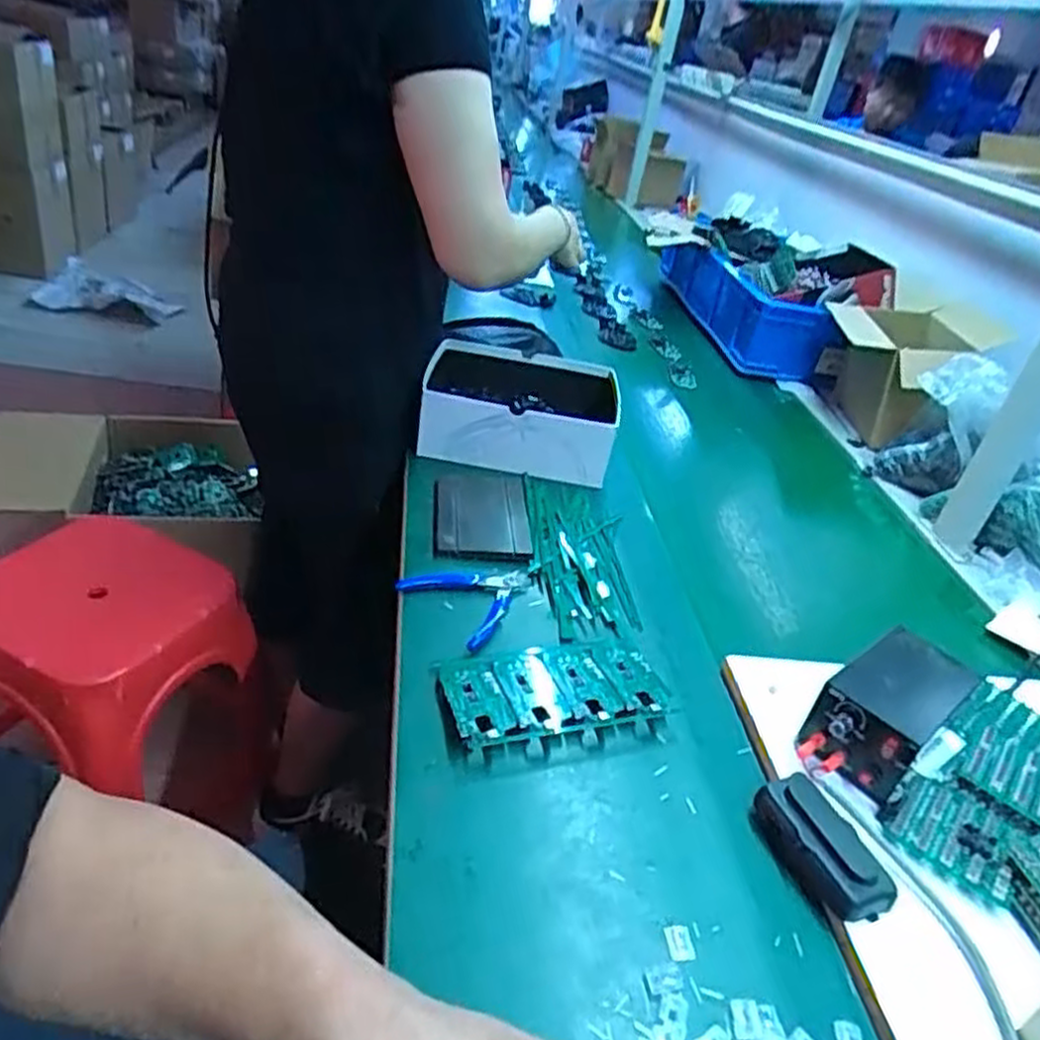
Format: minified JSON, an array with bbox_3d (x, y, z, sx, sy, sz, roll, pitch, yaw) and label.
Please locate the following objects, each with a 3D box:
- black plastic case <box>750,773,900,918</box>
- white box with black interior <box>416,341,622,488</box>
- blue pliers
[{"bbox_3d":[0.215,0.235,0.562,0.049,0.030,0.101,-6,37,-26],"label":"black plastic case"},{"bbox_3d":[-0.001,-0.149,1.052,0.250,0.081,0.216,13,33,1],"label":"white box with black interior"},{"bbox_3d":[-0.061,0.072,0.764,0.104,0.016,0.131,21,34,13],"label":"blue pliers"}]

